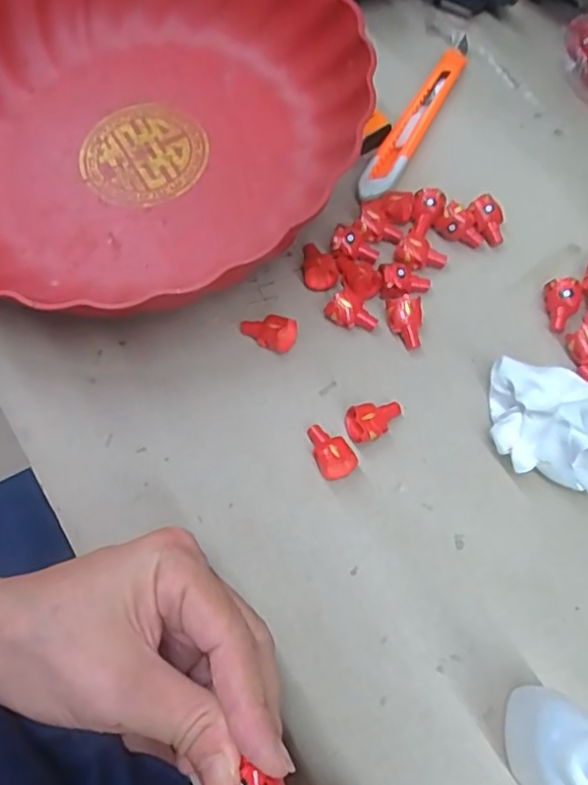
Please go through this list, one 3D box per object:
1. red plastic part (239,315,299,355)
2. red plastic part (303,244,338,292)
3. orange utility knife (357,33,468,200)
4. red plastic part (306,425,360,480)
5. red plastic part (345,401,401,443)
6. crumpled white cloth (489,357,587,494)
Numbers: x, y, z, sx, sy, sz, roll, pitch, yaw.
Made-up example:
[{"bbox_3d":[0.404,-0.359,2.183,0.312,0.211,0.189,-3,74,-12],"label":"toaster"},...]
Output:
[{"bbox_3d":[-0.013,-0.030,0.306,0.028,0.014,0.015,16,69,7],"label":"red plastic part"},{"bbox_3d":[0.013,-0.065,0.319,0.017,0.011,0.024,0,68,1],"label":"red plastic part"},{"bbox_3d":[0.071,-0.157,0.355,0.017,0.010,0.134,27,71,11],"label":"orange utility knife"},{"bbox_3d":[0.016,0.025,0.280,0.017,0.012,0.026,-25,70,-9],"label":"red plastic part"},{"bbox_3d":[0.038,0.014,0.286,0.026,0.014,0.016,-14,68,-5],"label":"red plastic part"},{"bbox_3d":[0.113,0.013,0.271,0.046,0.037,0.052,3,68,2],"label":"crumpled white cloth"}]

